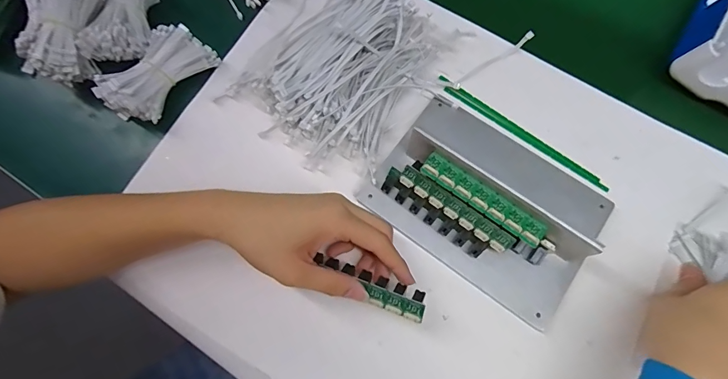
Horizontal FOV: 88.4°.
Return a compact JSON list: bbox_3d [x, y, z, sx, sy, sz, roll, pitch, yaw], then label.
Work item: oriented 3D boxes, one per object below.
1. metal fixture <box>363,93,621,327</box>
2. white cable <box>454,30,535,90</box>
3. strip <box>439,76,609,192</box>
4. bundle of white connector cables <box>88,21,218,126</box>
[{"bbox_3d":[0.114,0.007,0.333,0.196,0.057,0.135,35,76,10],"label":"metal fixture"},{"bbox_3d":[0.138,-0.136,0.403,0.098,0.019,0.012,-32,75,5],"label":"white cable"},{"bbox_3d":[0.159,-0.060,0.382,0.194,0.004,0.015,36,76,10],"label":"strip"},{"bbox_3d":[-0.209,-0.117,0.383,0.049,0.046,0.110,33,76,9],"label":"bundle of white connector cables"}]

